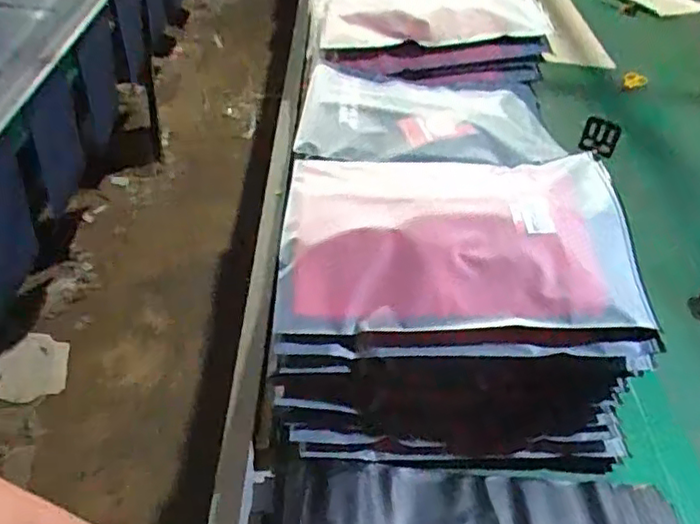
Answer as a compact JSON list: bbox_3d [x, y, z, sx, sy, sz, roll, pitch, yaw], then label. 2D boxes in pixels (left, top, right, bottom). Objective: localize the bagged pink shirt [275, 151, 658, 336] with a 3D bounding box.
[{"bbox_3d":[0.103,-0.035,0.631,0.337,0.046,0.239,0,52,2],"label":"bagged pink shirt"}]

